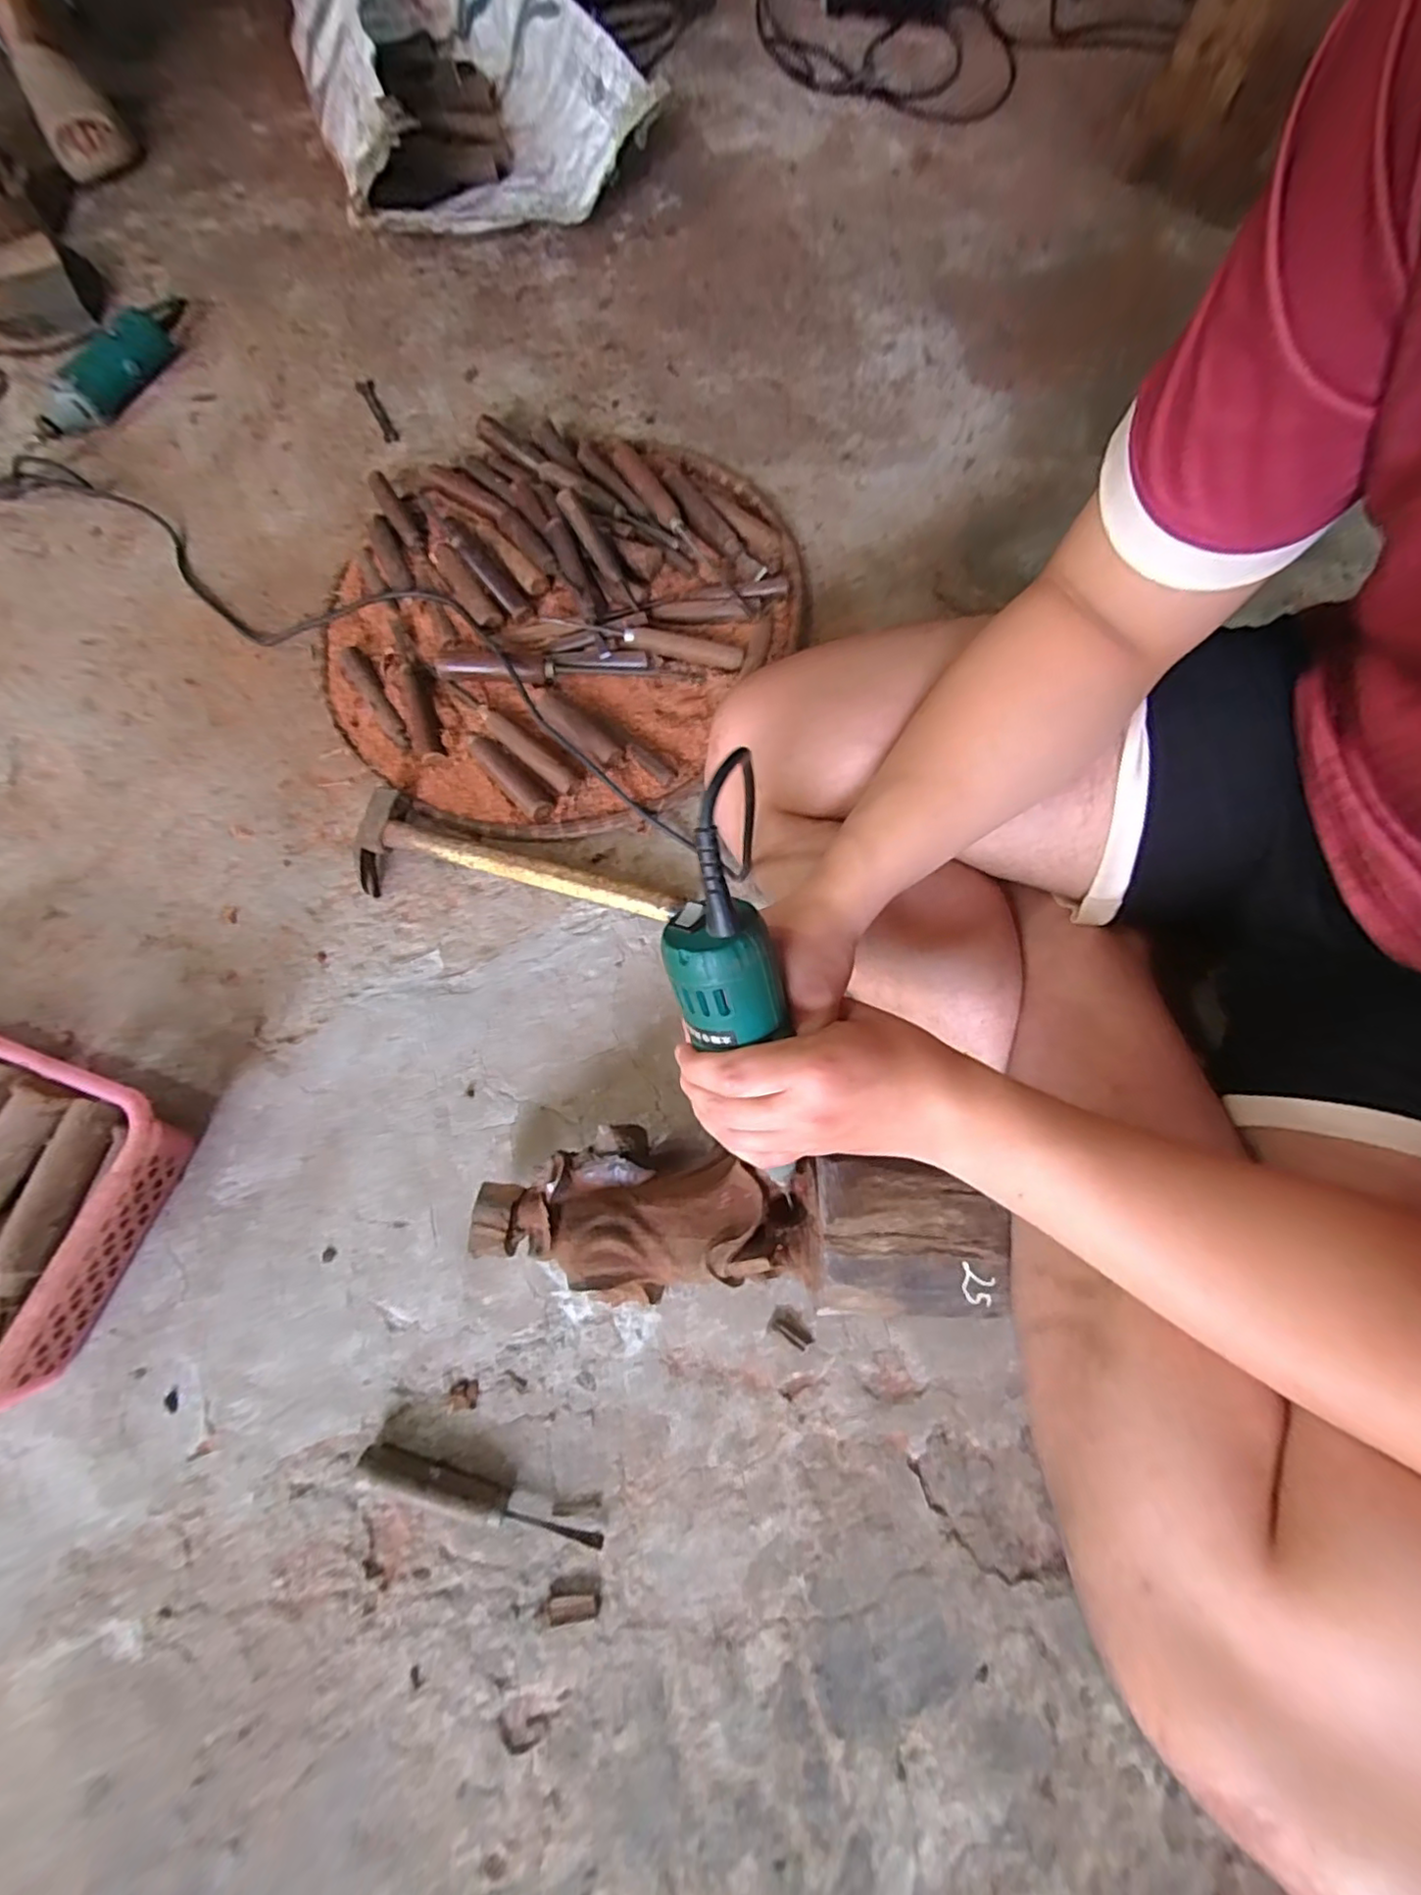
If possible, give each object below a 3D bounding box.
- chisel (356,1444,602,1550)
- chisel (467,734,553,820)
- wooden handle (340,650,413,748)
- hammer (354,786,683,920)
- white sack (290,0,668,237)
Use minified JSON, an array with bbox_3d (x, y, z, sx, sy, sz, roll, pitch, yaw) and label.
[{"bbox_3d":[-0.159,0.378,0.442,0.171,0.021,0.019,15,72,8],"label":"chisel"},{"bbox_3d":[-0.193,-0.164,0.612,0.026,0.017,0.116,-43,79,-13],"label":"chisel"},{"bbox_3d":[-0.335,-0.252,0.644,0.024,0.019,0.124,-33,77,-10],"label":"wooden handle"},{"bbox_3d":[-0.177,-0.060,0.579,0.292,0.031,0.083,17,74,4],"label":"hammer"},{"bbox_3d":[-0.362,-1.141,0.847,0.375,0.180,0.603,-30,72,-7],"label":"white sack"}]

